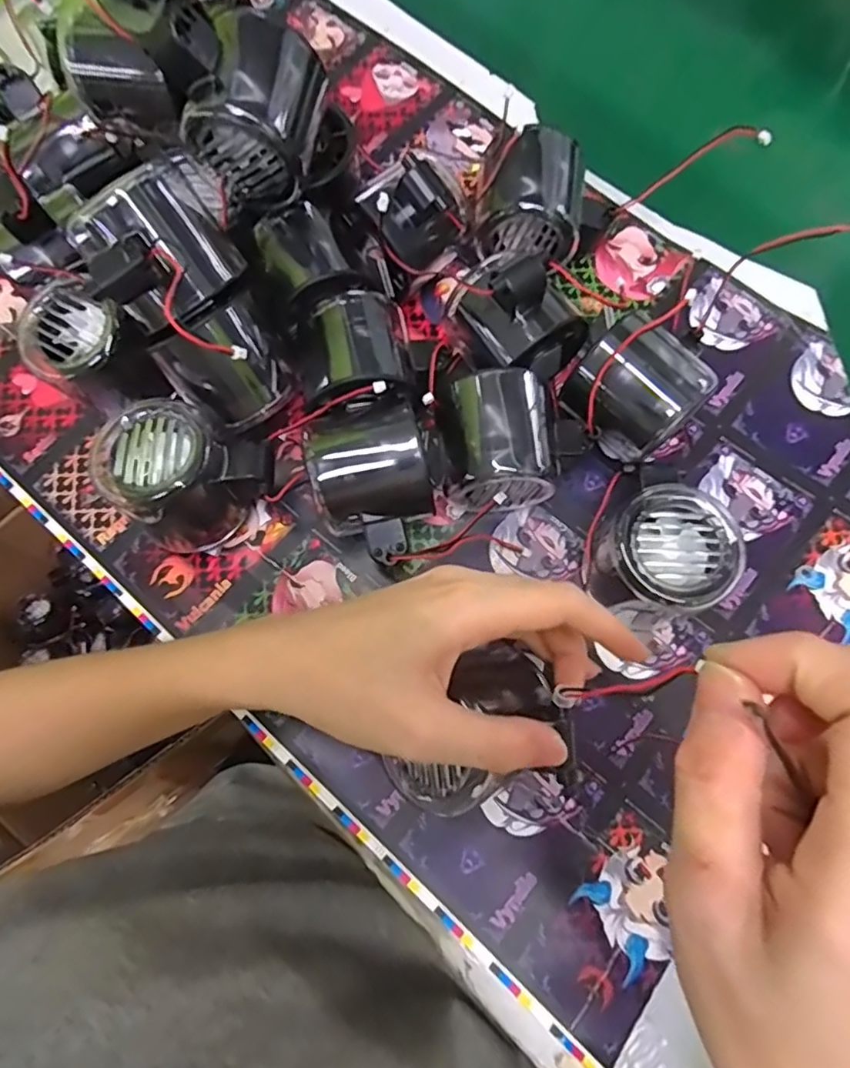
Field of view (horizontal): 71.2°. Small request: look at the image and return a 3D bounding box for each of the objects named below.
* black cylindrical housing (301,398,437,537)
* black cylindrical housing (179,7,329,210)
[{"bbox_3d":[-0.027,-0.030,0.291,0.054,0.053,0.054,-15,74,-4],"label":"black cylindrical housing"},{"bbox_3d":[-0.075,-0.196,0.274,0.046,0.049,0.063,15,75,4],"label":"black cylindrical housing"}]

